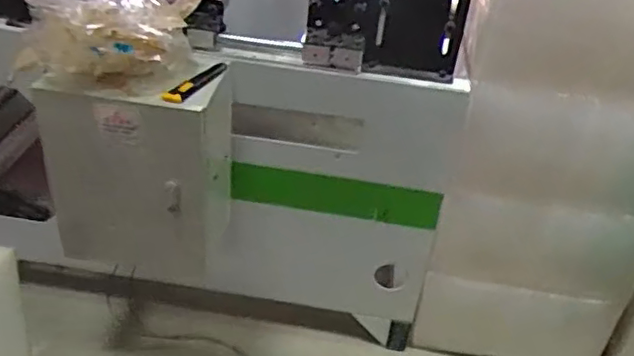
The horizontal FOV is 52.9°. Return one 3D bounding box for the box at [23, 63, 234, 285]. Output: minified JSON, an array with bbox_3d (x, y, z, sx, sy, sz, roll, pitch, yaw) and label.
[{"bbox_3d":[-0.342,-0.028,1.253,0.328,0.411,0.196,7,36,2],"label":"box"}]

